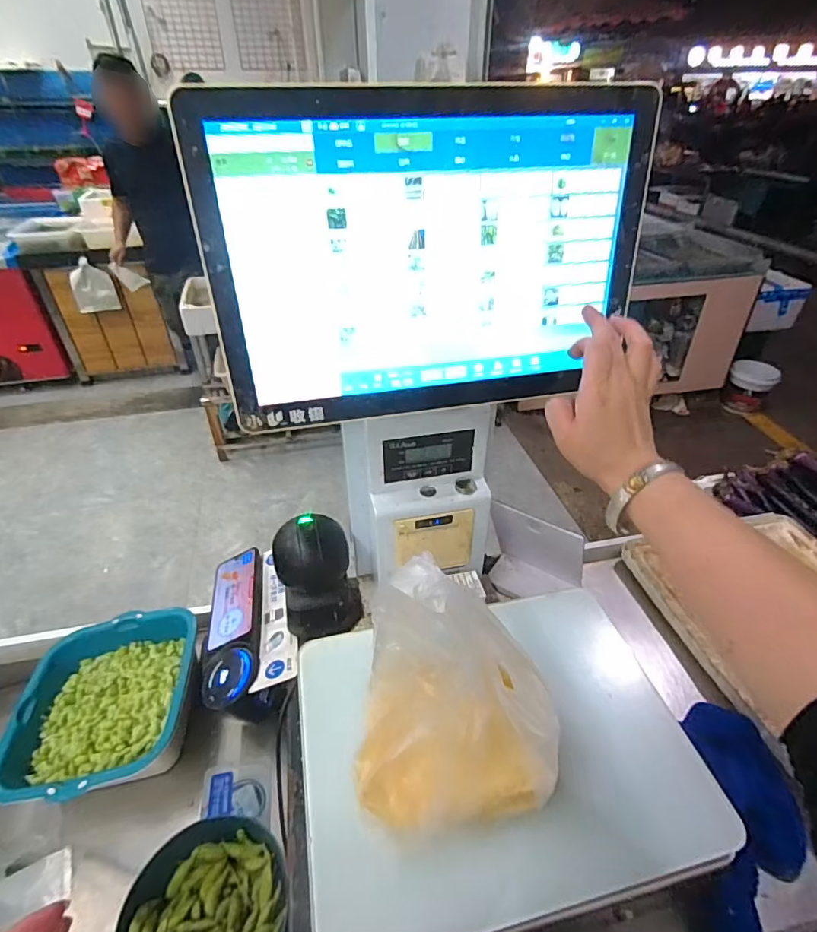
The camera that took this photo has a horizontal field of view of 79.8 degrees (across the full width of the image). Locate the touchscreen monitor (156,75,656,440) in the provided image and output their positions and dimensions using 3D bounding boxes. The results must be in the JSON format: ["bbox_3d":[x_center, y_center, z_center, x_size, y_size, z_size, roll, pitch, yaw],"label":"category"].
[{"bbox_3d":[0.023,-0.168,0.413,0.362,0.242,0.046,-9,39,-11],"label":"touchscreen monitor"}]

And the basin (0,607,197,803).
[{"bbox_3d":[-0.398,0.313,0.649,0.217,0.079,0.228,-4,38,-5],"label":"basin"}]

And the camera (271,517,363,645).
[{"bbox_3d":[-0.117,0.139,0.619,0.097,0.147,0.087,-11,39,-14],"label":"camera"}]

